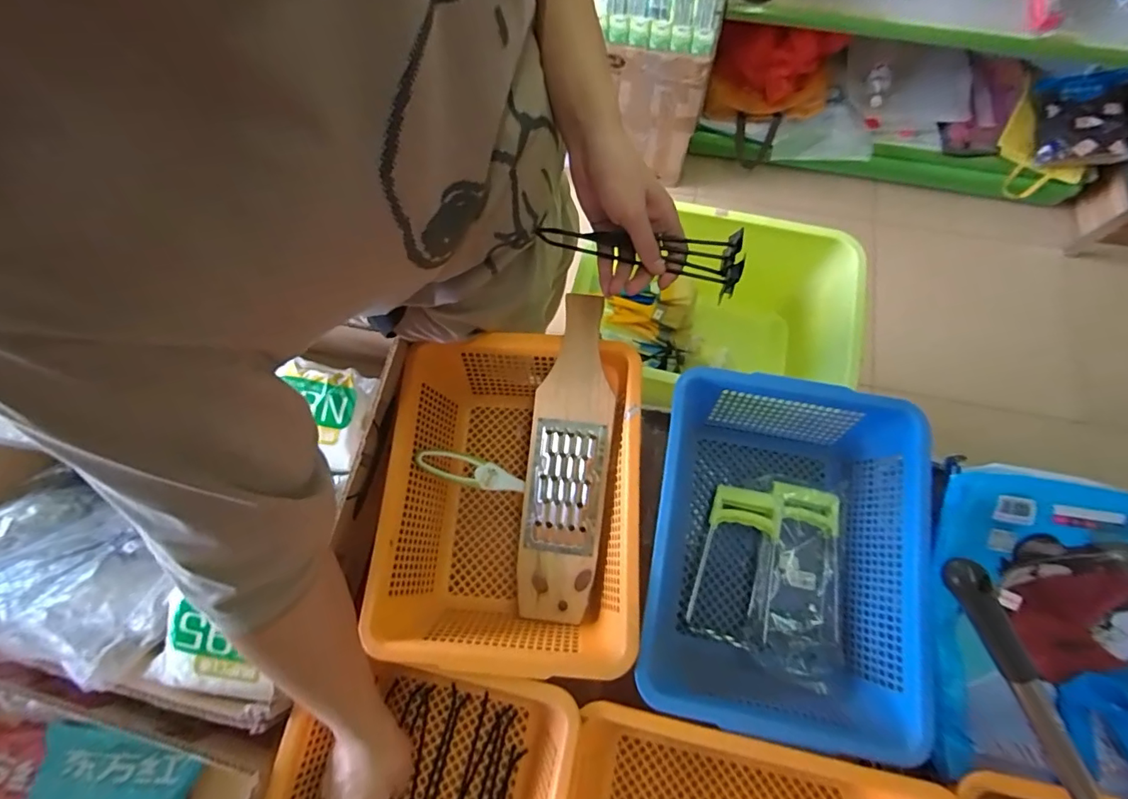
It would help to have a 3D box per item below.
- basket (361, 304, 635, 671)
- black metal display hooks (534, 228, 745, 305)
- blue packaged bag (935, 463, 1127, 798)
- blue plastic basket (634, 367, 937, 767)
[{"bbox_3d":[-0.061,0.106,0.600,0.280,0.146,0.384,2,72,2],"label":"basket"},{"bbox_3d":[0.070,-0.143,0.476,0.196,0.038,0.055,9,72,4],"label":"black metal display hooks"},{"bbox_3d":[0.597,0.257,0.540,0.341,0.069,0.318,11,72,5],"label":"blue packaged bag"},{"bbox_3d":[0.245,0.177,0.585,0.283,0.143,0.365,11,72,5],"label":"blue plastic basket"}]

